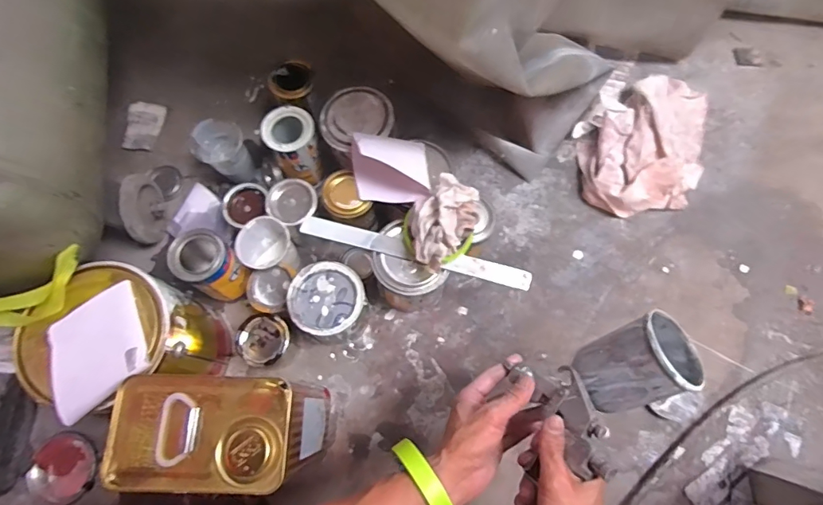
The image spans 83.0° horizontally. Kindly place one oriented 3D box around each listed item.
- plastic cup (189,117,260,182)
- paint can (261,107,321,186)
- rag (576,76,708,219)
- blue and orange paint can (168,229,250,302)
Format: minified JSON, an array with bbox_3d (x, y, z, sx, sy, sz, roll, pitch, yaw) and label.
[{"bbox_3d":[-0.300,-0.158,0.756,0.073,0.103,0.071,0,72,0],"label":"plastic cup"},{"bbox_3d":[-0.181,-0.166,0.736,0.080,0.099,0.083,-4,73,-1],"label":"paint can"},{"bbox_3d":[0.417,-0.192,0.804,0.196,0.045,0.314,30,75,9],"label":"rag"},{"bbox_3d":[-0.286,0.026,0.687,0.092,0.120,0.074,41,77,12],"label":"blue and orange paint can"}]

